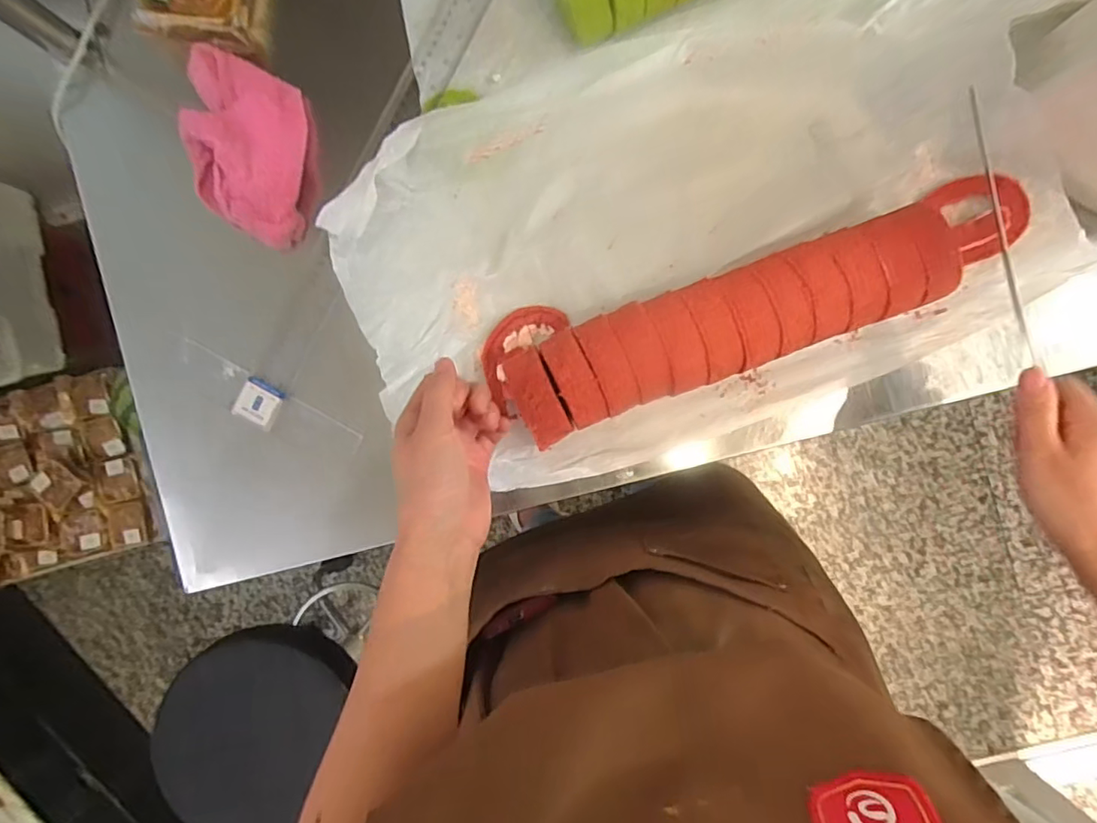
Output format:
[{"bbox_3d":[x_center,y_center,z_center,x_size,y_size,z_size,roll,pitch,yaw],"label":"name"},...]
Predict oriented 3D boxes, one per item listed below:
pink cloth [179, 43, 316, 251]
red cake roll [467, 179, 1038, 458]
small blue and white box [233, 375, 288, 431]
[{"bbox_3d":[-0.265,-0.235,0.501,0.099,0.031,0.170,-3,91,4],"label":"pink cloth"},{"bbox_3d":[0.150,-0.083,0.455,0.413,0.066,0.105,-18,90,6],"label":"red cake roll"},{"bbox_3d":[-0.263,-0.008,0.518,0.038,0.006,0.038,26,93,3],"label":"small blue and white box"}]

